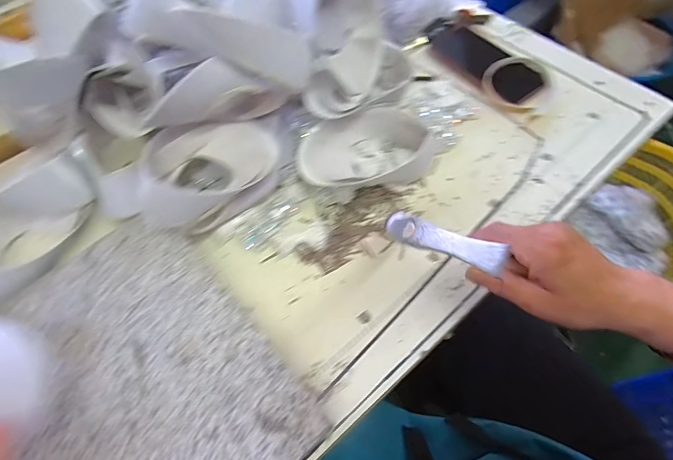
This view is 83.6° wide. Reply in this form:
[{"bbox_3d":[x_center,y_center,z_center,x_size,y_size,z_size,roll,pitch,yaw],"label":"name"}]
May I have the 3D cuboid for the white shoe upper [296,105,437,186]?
[{"bbox_3d":[0.037,-0.092,0.443,0.160,0.047,0.087,-19,61,-8],"label":"white shoe upper"}]

